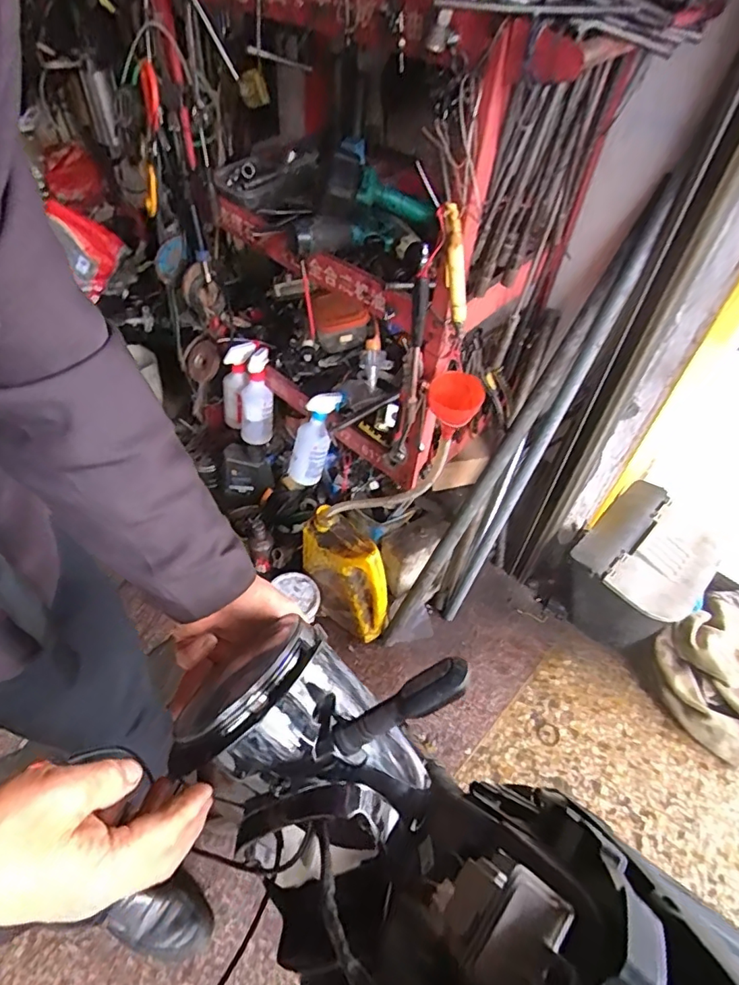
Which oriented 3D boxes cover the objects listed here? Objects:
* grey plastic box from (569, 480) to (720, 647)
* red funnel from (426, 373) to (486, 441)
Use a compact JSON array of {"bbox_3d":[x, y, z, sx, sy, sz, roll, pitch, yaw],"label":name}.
[{"bbox_3d":[0.651,0.180,1.267,0.372,0.215,0.263,-32,58,-29],"label":"grey plastic box"},{"bbox_3d":[0.128,-0.124,0.800,0.083,0.087,0.078,12,49,6],"label":"red funnel"}]

